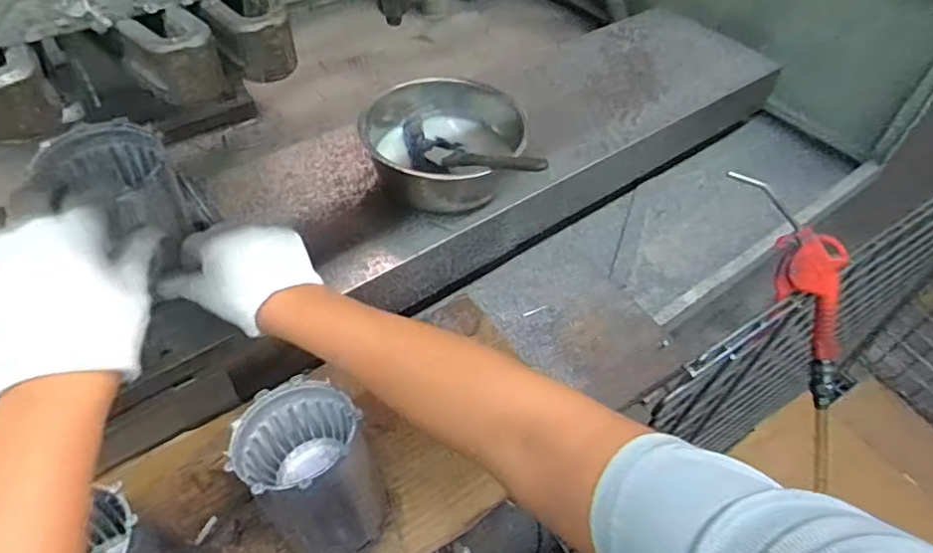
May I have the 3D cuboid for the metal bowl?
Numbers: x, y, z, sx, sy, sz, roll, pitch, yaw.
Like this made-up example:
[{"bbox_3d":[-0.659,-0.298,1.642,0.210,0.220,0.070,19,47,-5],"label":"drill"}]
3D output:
[{"bbox_3d":[-0.029,-0.153,0.695,0.177,0.079,0.177,1,51,-1],"label":"metal bowl"}]

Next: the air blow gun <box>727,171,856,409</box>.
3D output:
[{"bbox_3d":[0.353,0.015,0.593,0.057,0.247,0.057,-27,13,-22],"label":"air blow gun"}]

